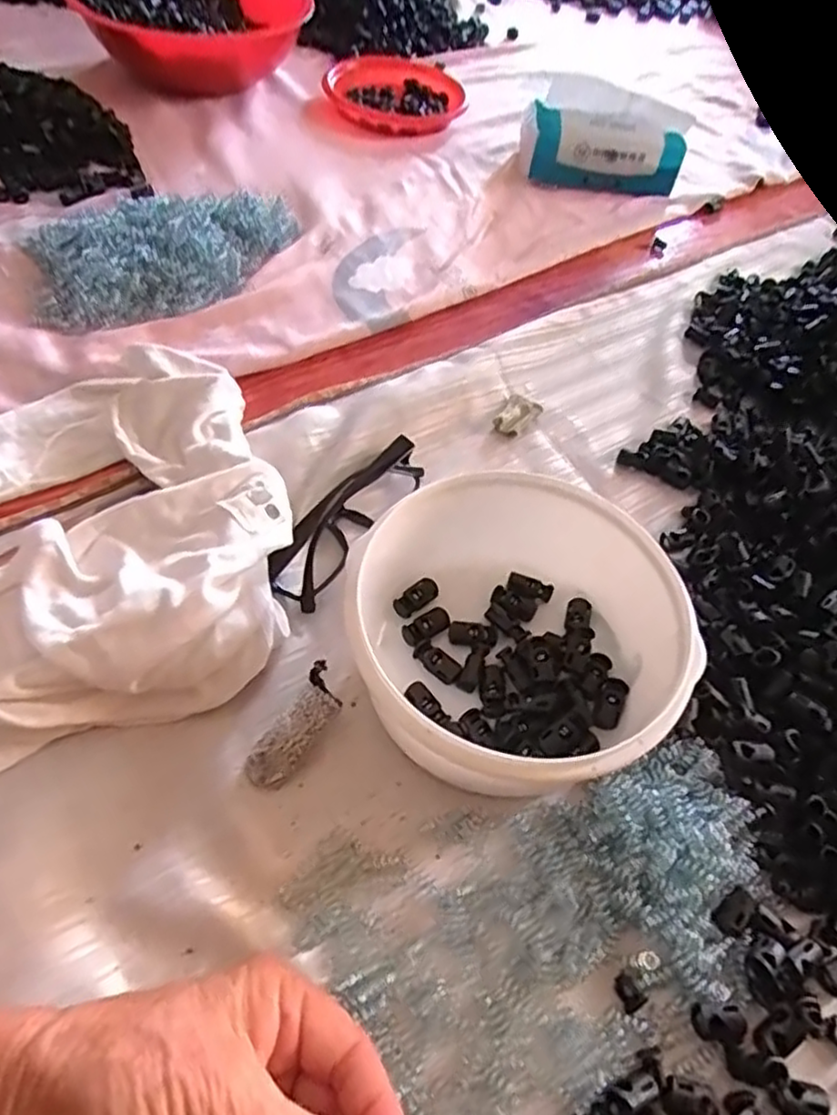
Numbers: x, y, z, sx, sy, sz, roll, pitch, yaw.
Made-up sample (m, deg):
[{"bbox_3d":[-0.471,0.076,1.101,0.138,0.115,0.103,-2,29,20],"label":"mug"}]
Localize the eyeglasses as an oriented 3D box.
[{"bbox_3d":[-0.039,-0.027,0.411,0.027,0.031,0.129,28,56,14],"label":"eyeglasses"}]

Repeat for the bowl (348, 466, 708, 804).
[{"bbox_3d":[0.043,0.044,0.343,0.145,0.076,0.156,3,54,-4],"label":"bowl"}]

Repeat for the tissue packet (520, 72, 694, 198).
[{"bbox_3d":[0.191,-0.427,0.699,0.159,0.081,0.061,2,54,-4],"label":"tissue packet"}]

